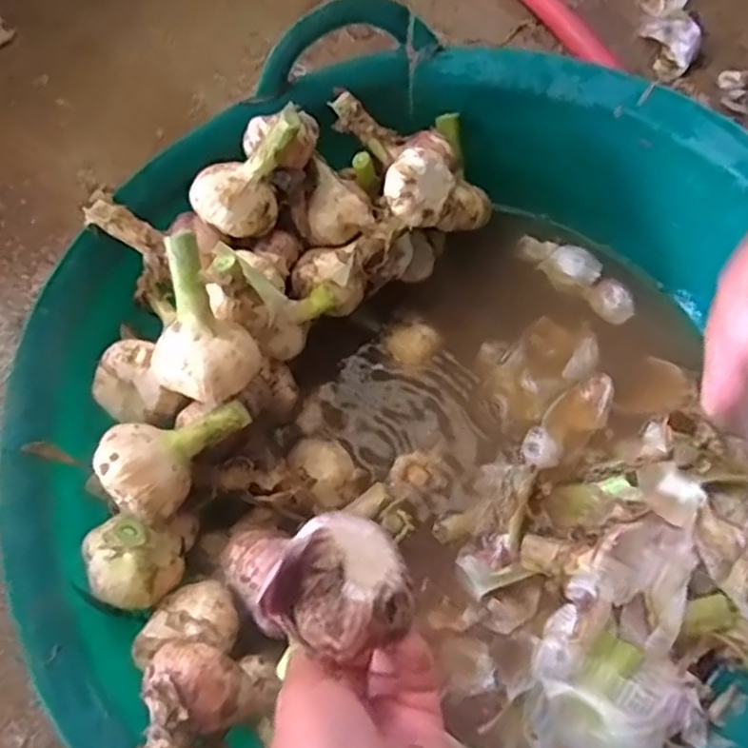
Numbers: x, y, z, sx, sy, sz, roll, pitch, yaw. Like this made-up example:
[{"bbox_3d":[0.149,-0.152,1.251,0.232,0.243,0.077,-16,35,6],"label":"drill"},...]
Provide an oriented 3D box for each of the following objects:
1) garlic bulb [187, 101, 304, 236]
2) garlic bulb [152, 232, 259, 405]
[{"bbox_3d":[-0.083,-0.128,0.452,0.080,0.062,0.046,-13,66,-4],"label":"garlic bulb"},{"bbox_3d":[-0.116,-0.030,0.425,0.059,0.053,0.097,-35,104,-24],"label":"garlic bulb"}]

